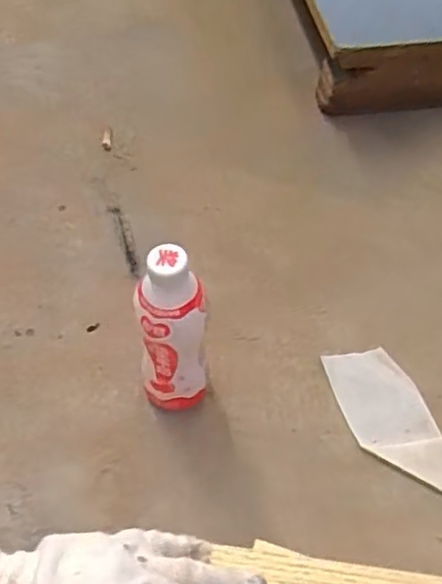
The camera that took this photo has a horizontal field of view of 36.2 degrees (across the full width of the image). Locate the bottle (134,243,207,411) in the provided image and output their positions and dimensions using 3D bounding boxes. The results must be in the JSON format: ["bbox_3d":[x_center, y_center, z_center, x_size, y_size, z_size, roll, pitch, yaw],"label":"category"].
[{"bbox_3d":[-0.046,0.040,0.595,0.058,0.203,0.054,-11,56,-9],"label":"bottle"}]

